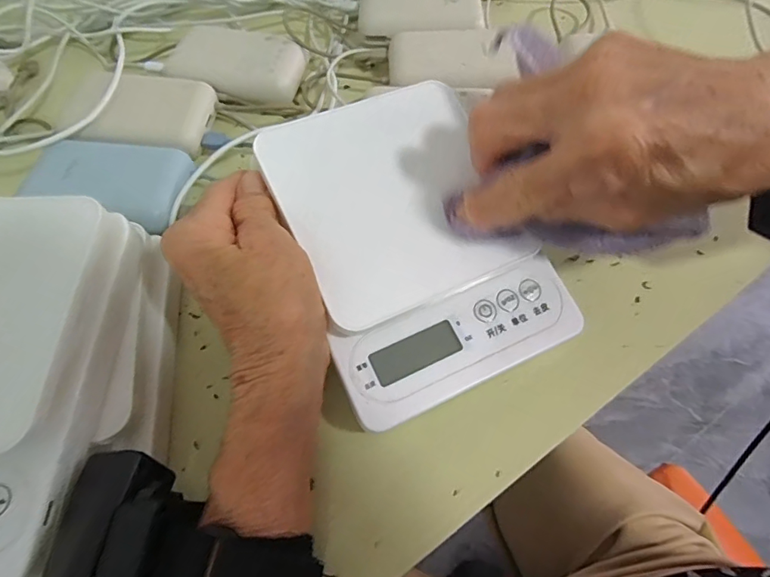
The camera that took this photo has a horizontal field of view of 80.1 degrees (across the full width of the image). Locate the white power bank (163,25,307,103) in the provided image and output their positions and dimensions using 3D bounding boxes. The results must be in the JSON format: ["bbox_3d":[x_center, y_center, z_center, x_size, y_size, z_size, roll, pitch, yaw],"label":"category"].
[{"bbox_3d":[-0.116,-0.175,0.356,0.104,0.018,0.057,11,62,6],"label":"white power bank"}]

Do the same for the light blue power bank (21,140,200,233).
[{"bbox_3d":[-0.179,-0.073,0.299,0.091,0.013,0.062,7,62,4],"label":"light blue power bank"}]

